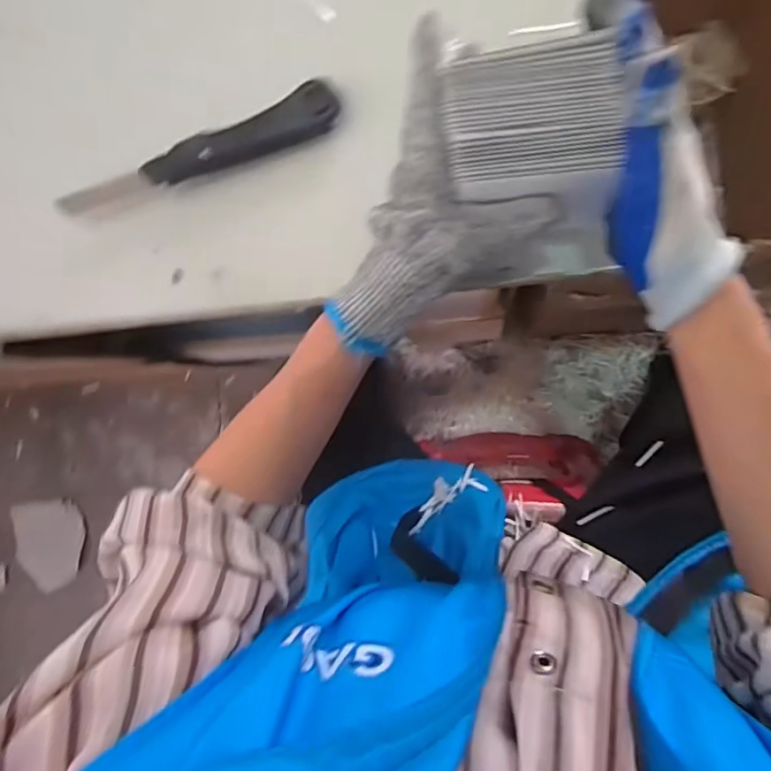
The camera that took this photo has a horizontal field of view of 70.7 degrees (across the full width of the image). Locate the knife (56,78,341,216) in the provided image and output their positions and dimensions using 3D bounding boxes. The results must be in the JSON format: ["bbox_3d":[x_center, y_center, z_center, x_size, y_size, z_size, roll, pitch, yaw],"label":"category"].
[{"bbox_3d":[-0.134,-0.162,0.390,0.213,0.013,0.036,-22,83,6],"label":"knife"}]

